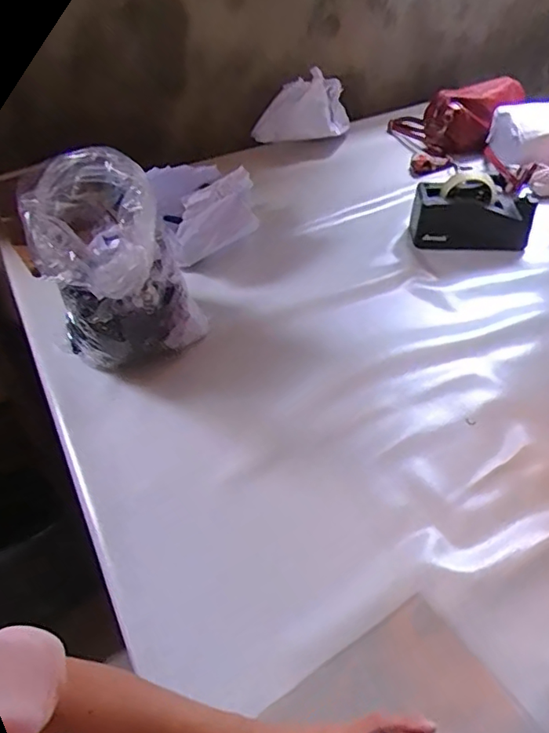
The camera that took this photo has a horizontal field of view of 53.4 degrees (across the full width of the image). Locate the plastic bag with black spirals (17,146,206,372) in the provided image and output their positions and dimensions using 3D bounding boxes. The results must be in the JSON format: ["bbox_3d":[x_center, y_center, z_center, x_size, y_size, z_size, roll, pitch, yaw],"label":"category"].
[{"bbox_3d":[-0.207,-0.124,0.720,0.179,0.247,0.185,-17,49,-13],"label":"plastic bag with black spirals"}]

